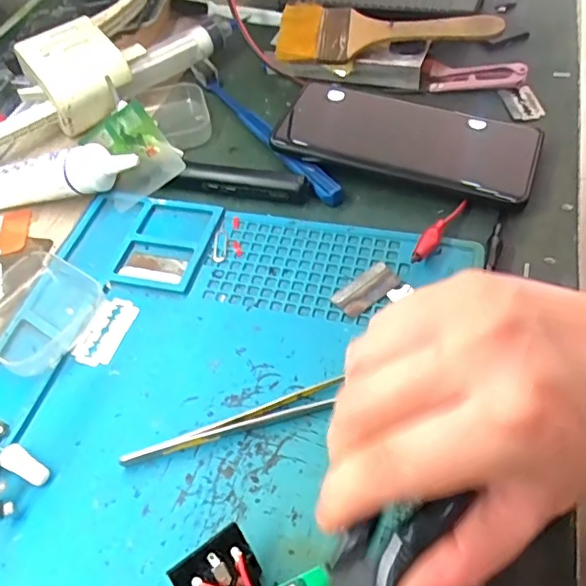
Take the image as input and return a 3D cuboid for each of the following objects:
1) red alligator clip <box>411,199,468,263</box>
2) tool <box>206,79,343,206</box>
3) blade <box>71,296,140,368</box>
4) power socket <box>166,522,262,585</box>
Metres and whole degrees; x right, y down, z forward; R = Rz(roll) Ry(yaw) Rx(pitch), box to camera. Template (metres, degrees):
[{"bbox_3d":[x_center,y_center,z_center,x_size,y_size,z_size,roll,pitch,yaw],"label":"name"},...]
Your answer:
[{"bbox_3d":[0.084,-0.038,0.324,0.011,0.011,0.060,24,59,23],"label":"red alligator clip"},{"bbox_3d":[-0.020,-0.112,0.396,0.016,0.012,0.169,-30,55,-16],"label":"tool"},{"bbox_3d":[-0.102,0.020,0.306,0.022,0.004,0.043,10,54,14],"label":"blade"},{"bbox_3d":[-0.027,0.109,0.214,0.030,0.026,0.027,-34,56,-19],"label":"power socket"}]

